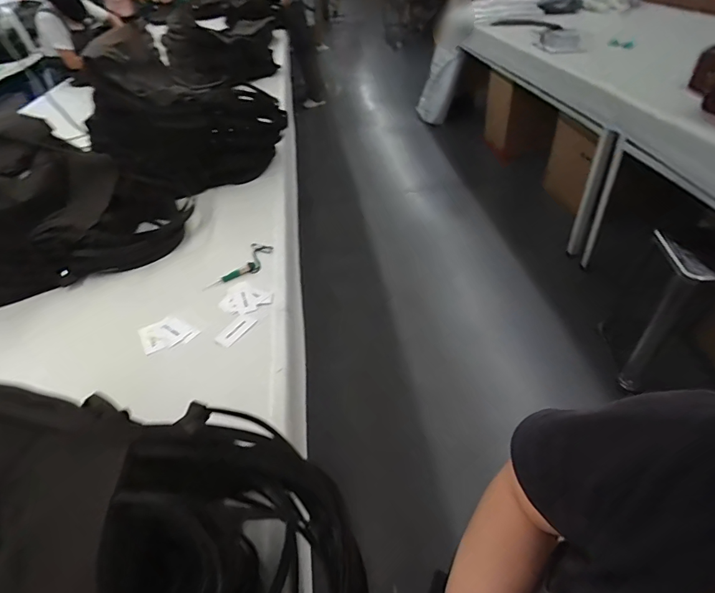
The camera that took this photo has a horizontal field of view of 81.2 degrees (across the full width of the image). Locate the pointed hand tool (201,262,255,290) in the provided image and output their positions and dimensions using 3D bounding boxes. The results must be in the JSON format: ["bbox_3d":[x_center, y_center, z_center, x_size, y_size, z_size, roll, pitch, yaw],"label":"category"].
[{"bbox_3d":[-0.302,-0.044,0.976,0.132,0.023,0.020,-26,44,-3],"label":"pointed hand tool"}]

